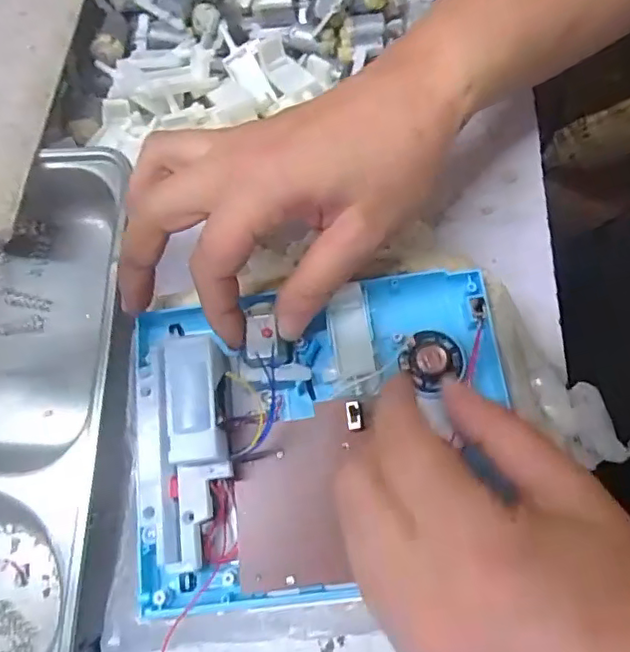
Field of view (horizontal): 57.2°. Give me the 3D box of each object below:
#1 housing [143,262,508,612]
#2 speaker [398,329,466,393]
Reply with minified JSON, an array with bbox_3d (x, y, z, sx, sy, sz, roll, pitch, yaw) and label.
[{"bbox_3d":[0.004,0.043,0.245,0.159,0.035,0.126,-7,76,-2],"label":"housing"},{"bbox_3d":[0.054,0.015,0.261,0.026,0.006,0.027,0,76,0],"label":"speaker"}]

